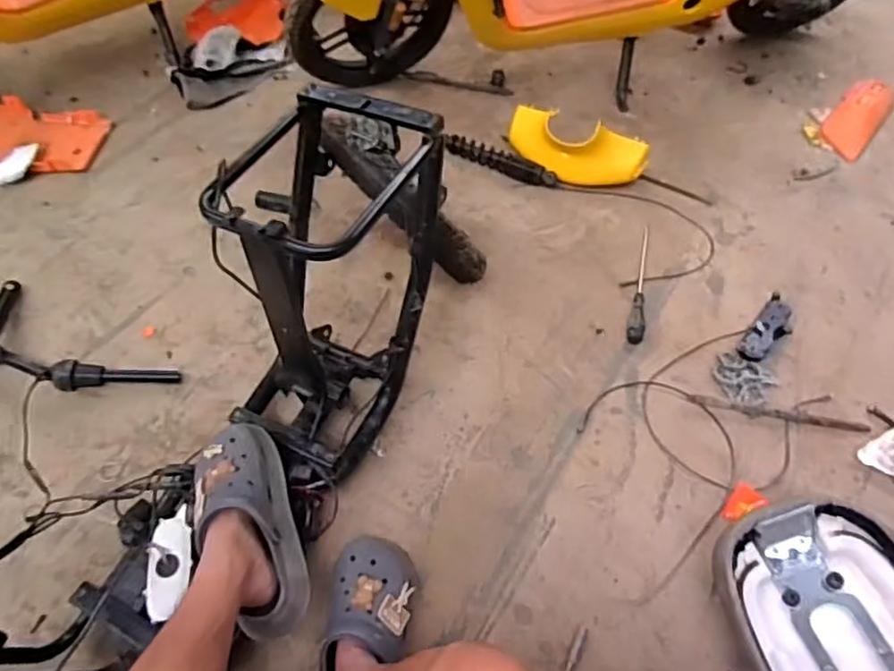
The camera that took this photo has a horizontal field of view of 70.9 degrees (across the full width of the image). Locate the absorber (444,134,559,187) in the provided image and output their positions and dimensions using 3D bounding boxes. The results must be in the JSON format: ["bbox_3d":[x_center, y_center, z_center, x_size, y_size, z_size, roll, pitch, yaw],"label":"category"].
[{"bbox_3d":[0.116,-0.376,1.364,0.258,0.039,0.044,24,58,14],"label":"absorber"}]

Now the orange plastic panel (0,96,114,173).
[{"bbox_3d":[-0.977,-0.452,1.394,0.405,0.044,0.251,1,55,-1],"label":"orange plastic panel"}]

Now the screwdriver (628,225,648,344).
[{"bbox_3d":[0.369,-0.104,1.178,0.031,0.024,0.287,14,56,8],"label":"screwdriver"}]

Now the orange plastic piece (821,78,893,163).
[{"bbox_3d":[0.973,-0.519,1.480,0.104,0.035,0.295,35,61,20],"label":"orange plastic piece"}]

